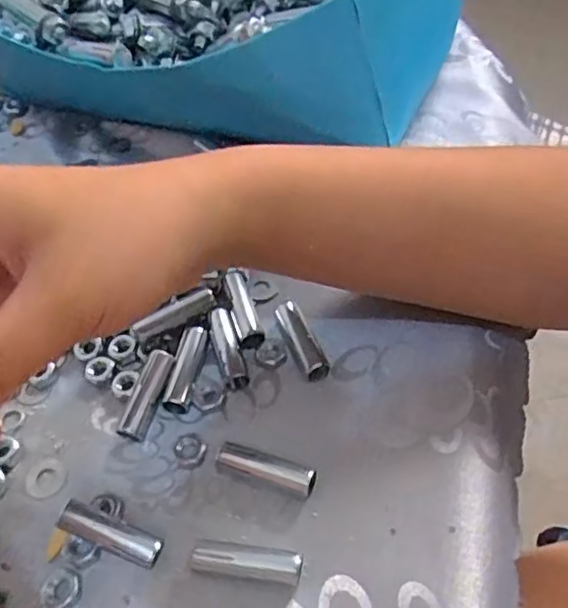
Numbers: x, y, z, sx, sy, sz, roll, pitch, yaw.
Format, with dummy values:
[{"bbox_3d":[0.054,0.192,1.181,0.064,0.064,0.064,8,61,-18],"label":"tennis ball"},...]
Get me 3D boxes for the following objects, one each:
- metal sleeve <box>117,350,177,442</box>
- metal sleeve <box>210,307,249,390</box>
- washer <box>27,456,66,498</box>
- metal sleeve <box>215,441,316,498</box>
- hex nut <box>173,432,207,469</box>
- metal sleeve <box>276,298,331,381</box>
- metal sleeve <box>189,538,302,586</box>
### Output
[{"bbox_3d":[-0.059,0.039,0.268,0.010,0.013,0.039,15,71,17],"label":"metal sleeve"},{"bbox_3d":[-0.025,0.019,0.279,0.010,0.012,0.039,-15,53,-6],"label":"metal sleeve"},{"bbox_3d":[-0.098,0.070,0.255,0.016,0.004,0.016,30,61,25],"label":"washer"},{"bbox_3d":[-0.007,0.064,0.243,0.038,0.011,0.012,9,54,12],"label":"metal sleeve"},{"bbox_3d":[-0.039,0.059,0.256,0.013,0.005,0.016,-28,55,-15],"label":"hex nut"},{"bbox_3d":[0.007,0.015,0.280,0.012,0.011,0.041,-19,53,-9],"label":"metal sleeve"},{"bbox_3d":[-0.013,0.092,0.223,0.039,0.011,0.011,5,54,10],"label":"metal sleeve"}]

